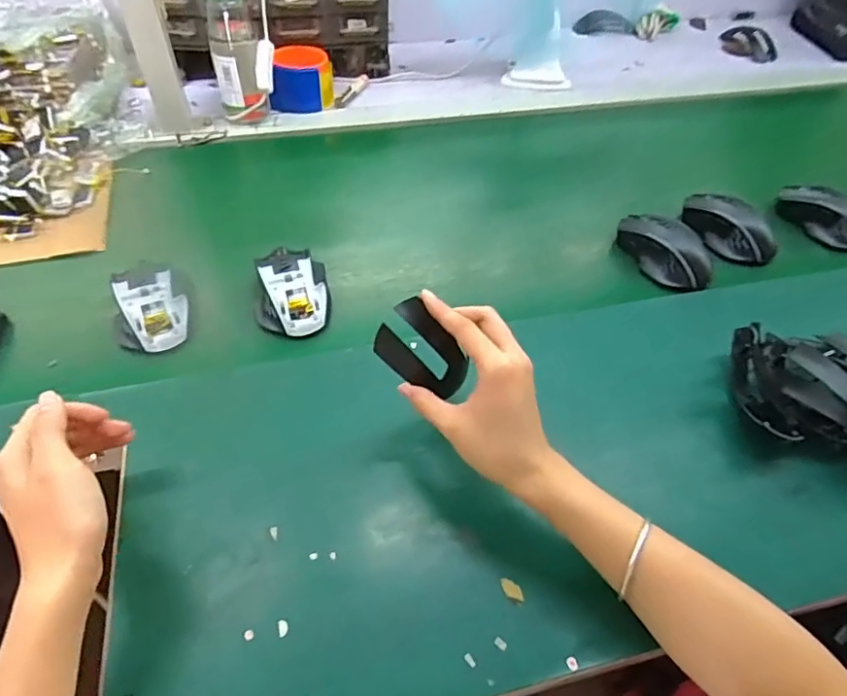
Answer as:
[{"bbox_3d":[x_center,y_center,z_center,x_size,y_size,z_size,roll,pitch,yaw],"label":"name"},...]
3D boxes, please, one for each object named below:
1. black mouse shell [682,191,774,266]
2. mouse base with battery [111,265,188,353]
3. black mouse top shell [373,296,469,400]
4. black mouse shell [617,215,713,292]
[{"bbox_3d":[0.366,-0.154,0.655,0.065,0.049,0.115,-10,53,-9],"label":"black mouse shell"},{"bbox_3d":[-0.267,-0.042,0.537,0.075,0.045,0.101,-22,56,-18],"label":"mouse base with battery"},{"bbox_3d":[-0.001,0.005,0.402,0.048,0.079,0.013,-45,23,-18],"label":"black mouse top shell"},{"bbox_3d":[0.274,-0.114,0.622,0.064,0.037,0.120,-35,61,-25],"label":"black mouse shell"}]

